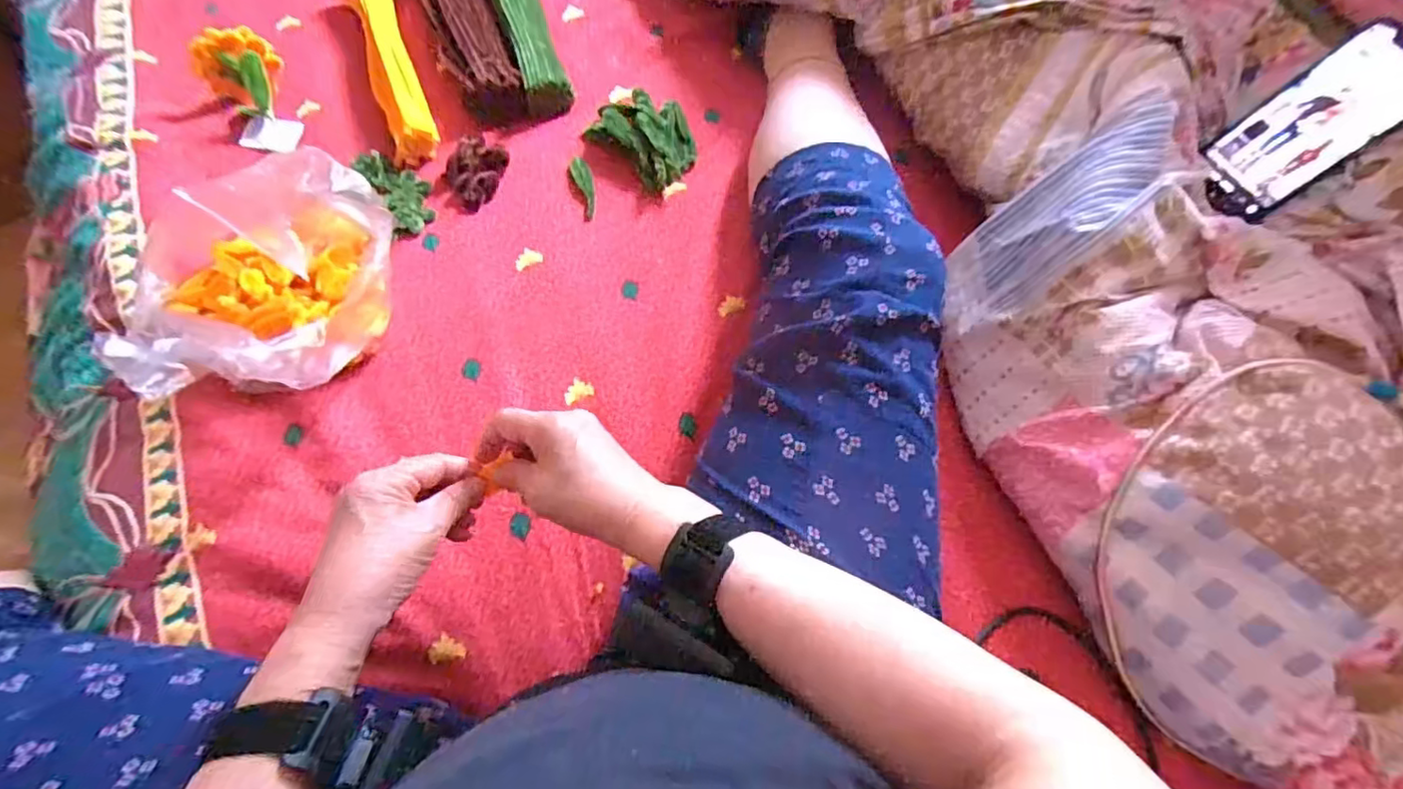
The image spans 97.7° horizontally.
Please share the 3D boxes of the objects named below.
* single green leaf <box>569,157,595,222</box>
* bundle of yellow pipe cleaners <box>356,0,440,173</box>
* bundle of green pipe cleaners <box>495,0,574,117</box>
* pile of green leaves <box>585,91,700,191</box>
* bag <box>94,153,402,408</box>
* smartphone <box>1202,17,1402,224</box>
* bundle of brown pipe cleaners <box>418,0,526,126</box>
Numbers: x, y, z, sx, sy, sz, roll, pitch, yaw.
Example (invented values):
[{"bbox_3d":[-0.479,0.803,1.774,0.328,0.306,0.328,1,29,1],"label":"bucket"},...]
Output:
[{"bbox_3d":[-0.120,-0.213,0.631,0.020,0.004,0.081,-18,69,-5],"label":"single green leaf"},{"bbox_3d":[-0.351,-0.373,0.683,0.051,0.038,0.296,-22,69,-6],"label":"bundle of yellow pipe cleaners"},{"bbox_3d":[-0.215,-0.441,0.704,0.057,0.047,0.304,-20,69,-6],"label":"bundle of green pipe cleaners"},{"bbox_3d":[-0.051,-0.270,0.637,0.089,0.033,0.113,-40,72,-13],"label":"pile of green leaves"},{"bbox_3d":[-0.355,-0.080,0.506,0.179,0.156,0.189,-10,67,-2],"label":"bag"},{"bbox_3d":[0.465,-0.205,0.468,0.009,0.142,0.075,2,53,-43],"label":"smartphone"},{"bbox_3d":[-0.276,-0.425,0.699,0.079,0.044,0.308,-22,69,-6],"label":"bundle of brown pipe cleaners"}]

